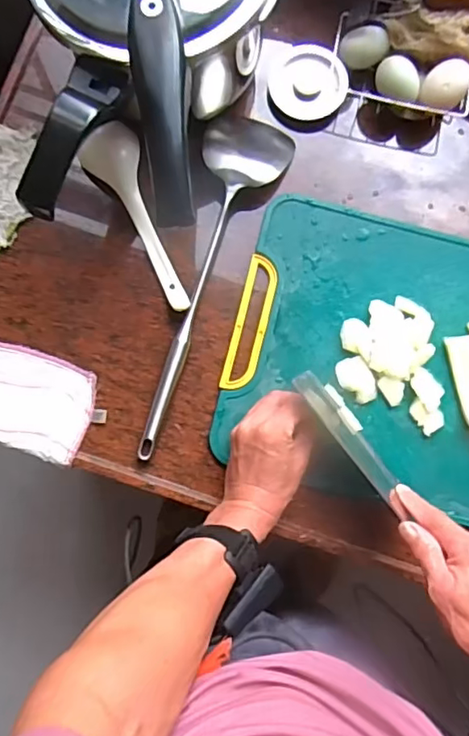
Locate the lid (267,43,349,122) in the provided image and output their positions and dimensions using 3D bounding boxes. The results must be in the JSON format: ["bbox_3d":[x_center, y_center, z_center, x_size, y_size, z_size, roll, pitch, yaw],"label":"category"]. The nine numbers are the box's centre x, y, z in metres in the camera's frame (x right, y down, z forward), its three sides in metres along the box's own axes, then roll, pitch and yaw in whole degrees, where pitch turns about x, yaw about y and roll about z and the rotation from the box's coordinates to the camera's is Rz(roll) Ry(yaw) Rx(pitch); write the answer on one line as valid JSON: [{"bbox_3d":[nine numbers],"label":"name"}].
[{"bbox_3d":[0.081,-0.315,0.623,0.082,0.009,0.077,1,94,10],"label":"lid"}]

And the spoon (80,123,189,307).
[{"bbox_3d":[-0.099,-0.155,0.591,0.057,0.035,0.206,-24,83,-6],"label":"spoon"}]

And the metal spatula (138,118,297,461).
[{"bbox_3d":[-0.025,-0.097,0.588,0.091,0.034,0.387,16,81,0],"label":"metal spatula"}]

